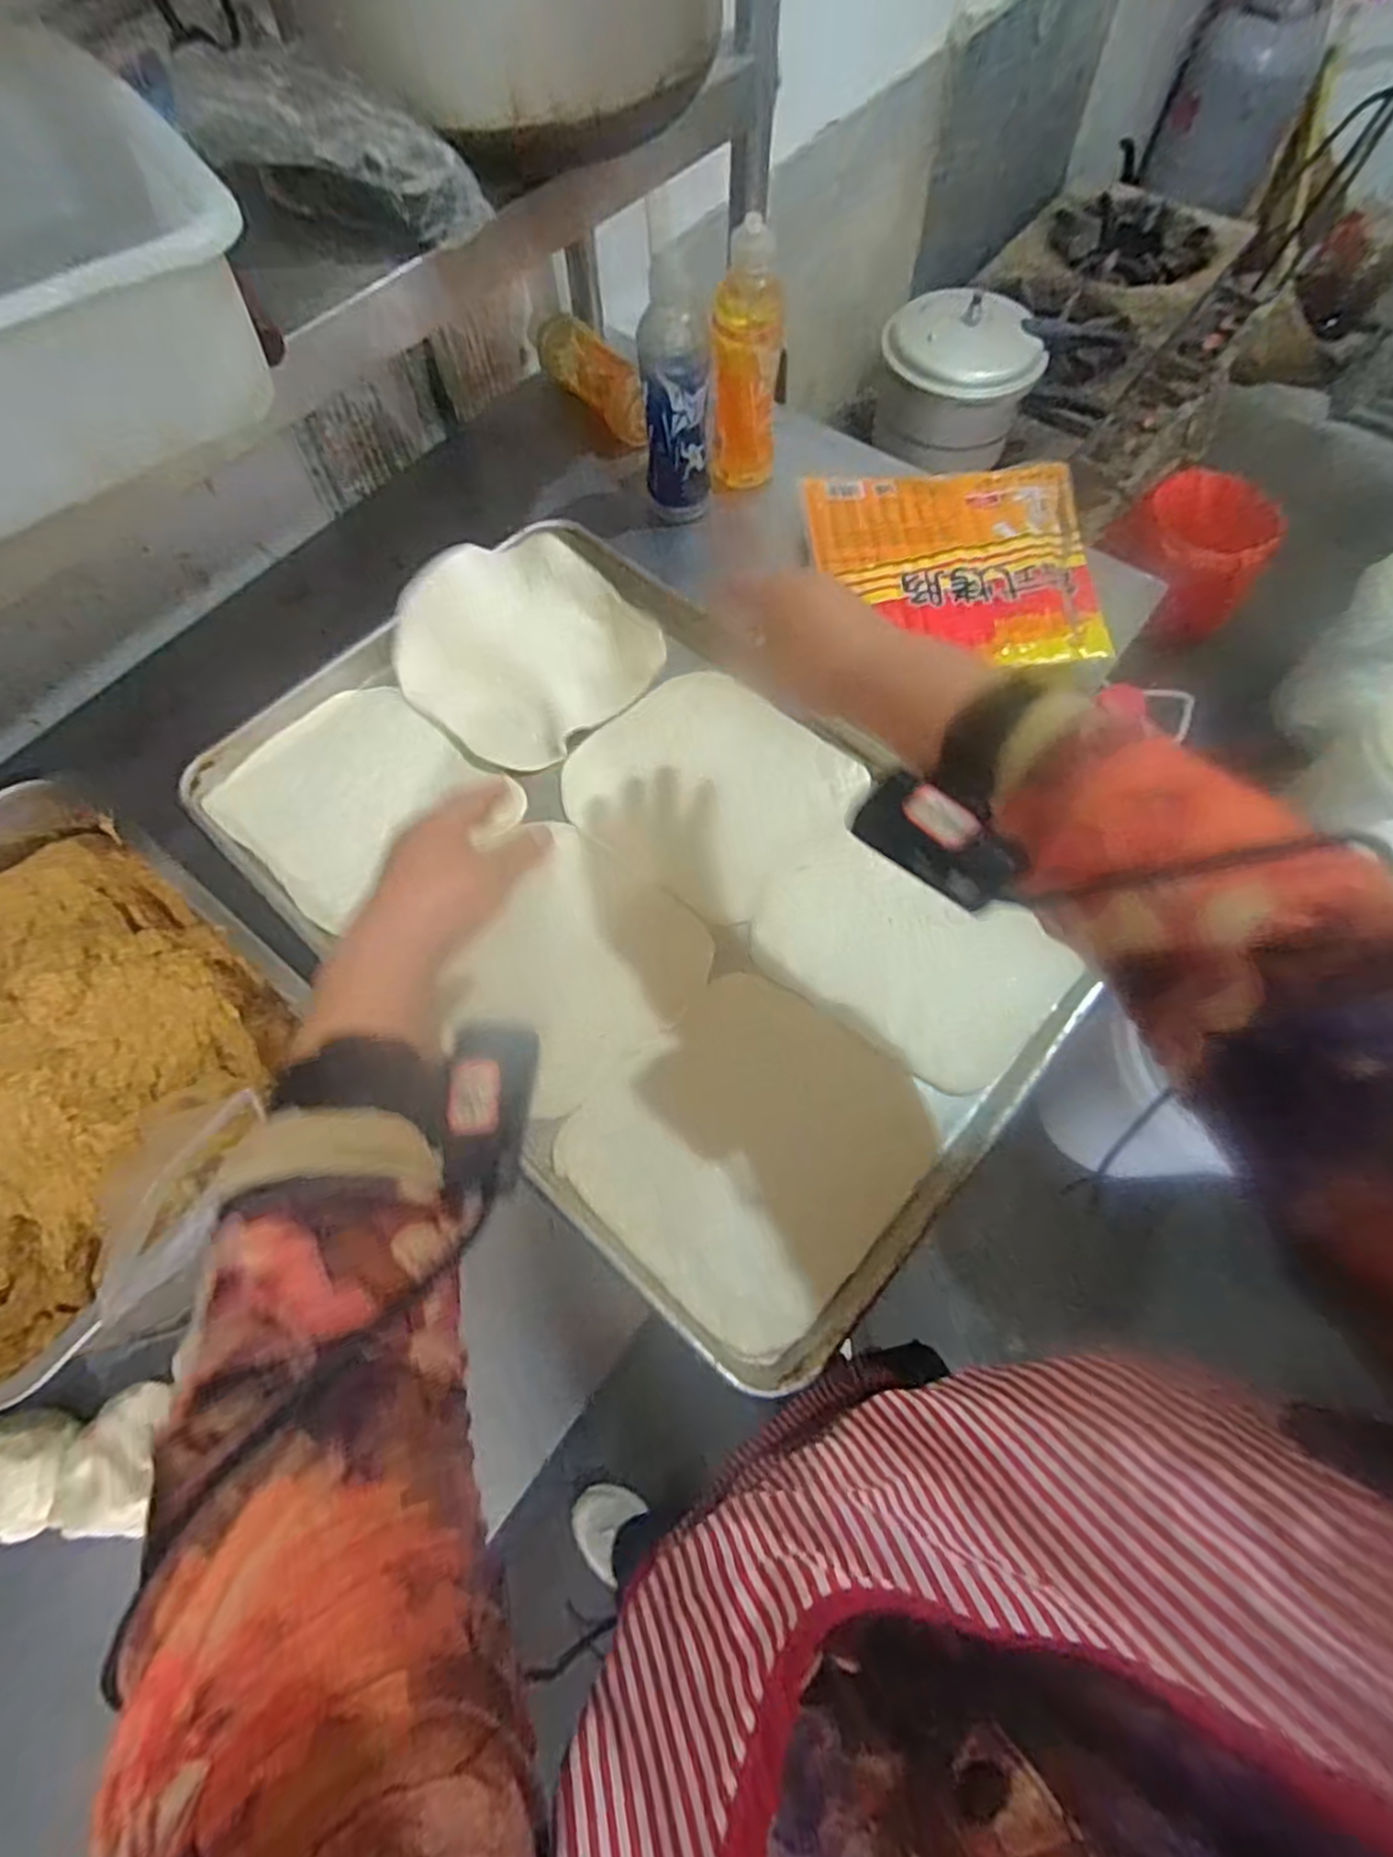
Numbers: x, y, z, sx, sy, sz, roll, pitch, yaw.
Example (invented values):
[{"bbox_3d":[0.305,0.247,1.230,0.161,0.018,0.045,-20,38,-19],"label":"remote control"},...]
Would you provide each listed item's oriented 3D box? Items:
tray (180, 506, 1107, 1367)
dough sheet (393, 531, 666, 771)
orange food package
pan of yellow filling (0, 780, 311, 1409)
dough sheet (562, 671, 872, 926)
[{"bbox_3d":[-0.044,-0.047,0.527,0.377,0.049,0.590,-42,72,-16],"label":"tray"},{"bbox_3d":[-0.146,-0.231,0.598,0.193,0.013,0.175,43,85,4],"label":"dough sheet"},{"bbox_3d":[0.261,-0.372,0.743,0.275,0.019,0.265,-3,66,-1],"label":"orange food package"},{"bbox_3d":[-0.409,0.078,0.469,0.352,0.079,0.257,34,71,15],"label":"pan of yellow filling"},{"bbox_3d":[0.009,-0.110,0.569,0.191,0.020,0.170,40,73,16],"label":"dough sheet"}]

